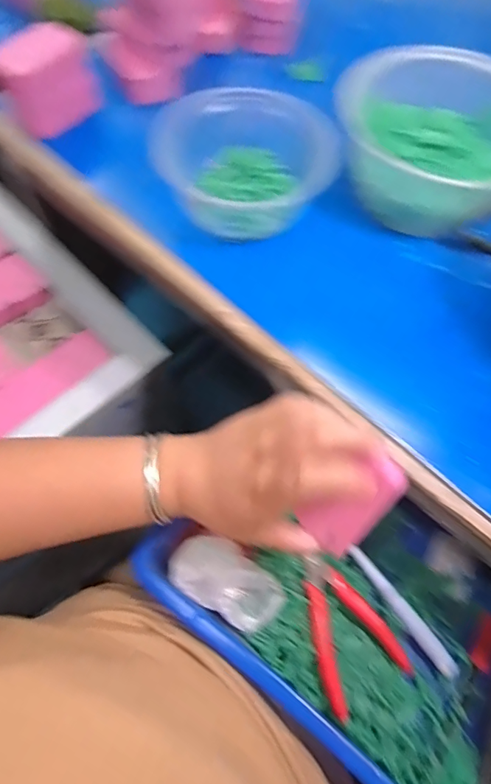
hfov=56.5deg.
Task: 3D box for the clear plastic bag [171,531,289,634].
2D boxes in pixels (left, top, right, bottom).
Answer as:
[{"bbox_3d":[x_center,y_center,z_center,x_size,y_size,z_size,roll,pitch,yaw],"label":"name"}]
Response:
[{"bbox_3d":[-0.015,0.149,0.362,0.089,0.023,0.049,28,66,11],"label":"clear plastic bag"}]

